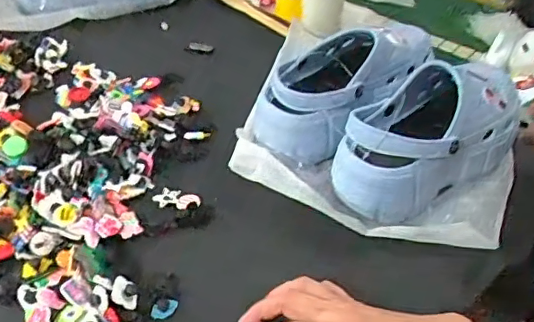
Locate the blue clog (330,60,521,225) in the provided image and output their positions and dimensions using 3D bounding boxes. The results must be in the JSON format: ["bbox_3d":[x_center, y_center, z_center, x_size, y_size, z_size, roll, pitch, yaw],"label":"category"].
[{"bbox_3d":[0.176,-0.026,0.596,0.117,0.090,0.239,34,49,31],"label":"blue clog"}]

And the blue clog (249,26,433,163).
[{"bbox_3d":[0.093,-0.093,0.666,0.118,0.099,0.242,27,46,25],"label":"blue clog"}]

